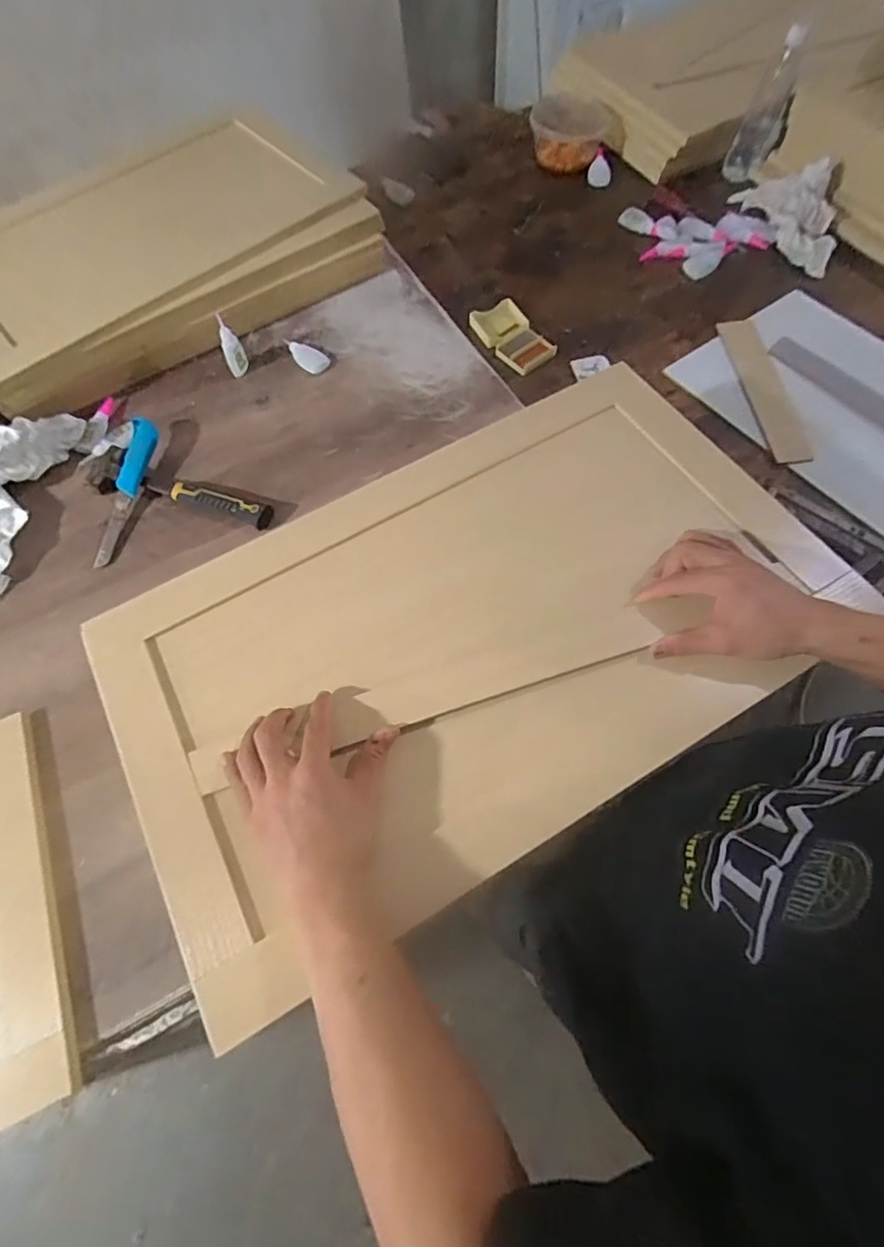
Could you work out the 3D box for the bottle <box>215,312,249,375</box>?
[{"bbox_3d":[-0.330,-0.433,0.848,0.031,0.083,0.023,-24,67,-8],"label":"bottle"}]

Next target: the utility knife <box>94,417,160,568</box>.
[{"bbox_3d":[-0.447,-0.192,0.764,0.034,0.029,0.225,3,66,4],"label":"utility knife"}]

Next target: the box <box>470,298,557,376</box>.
[{"bbox_3d":[0.114,-0.464,0.876,0.078,0.022,0.142,-31,68,-11],"label":"box"}]

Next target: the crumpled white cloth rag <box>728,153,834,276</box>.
[{"bbox_3d":[0.582,-0.687,0.889,0.075,0.084,0.222,-23,67,-8],"label":"crumpled white cloth rag"}]

